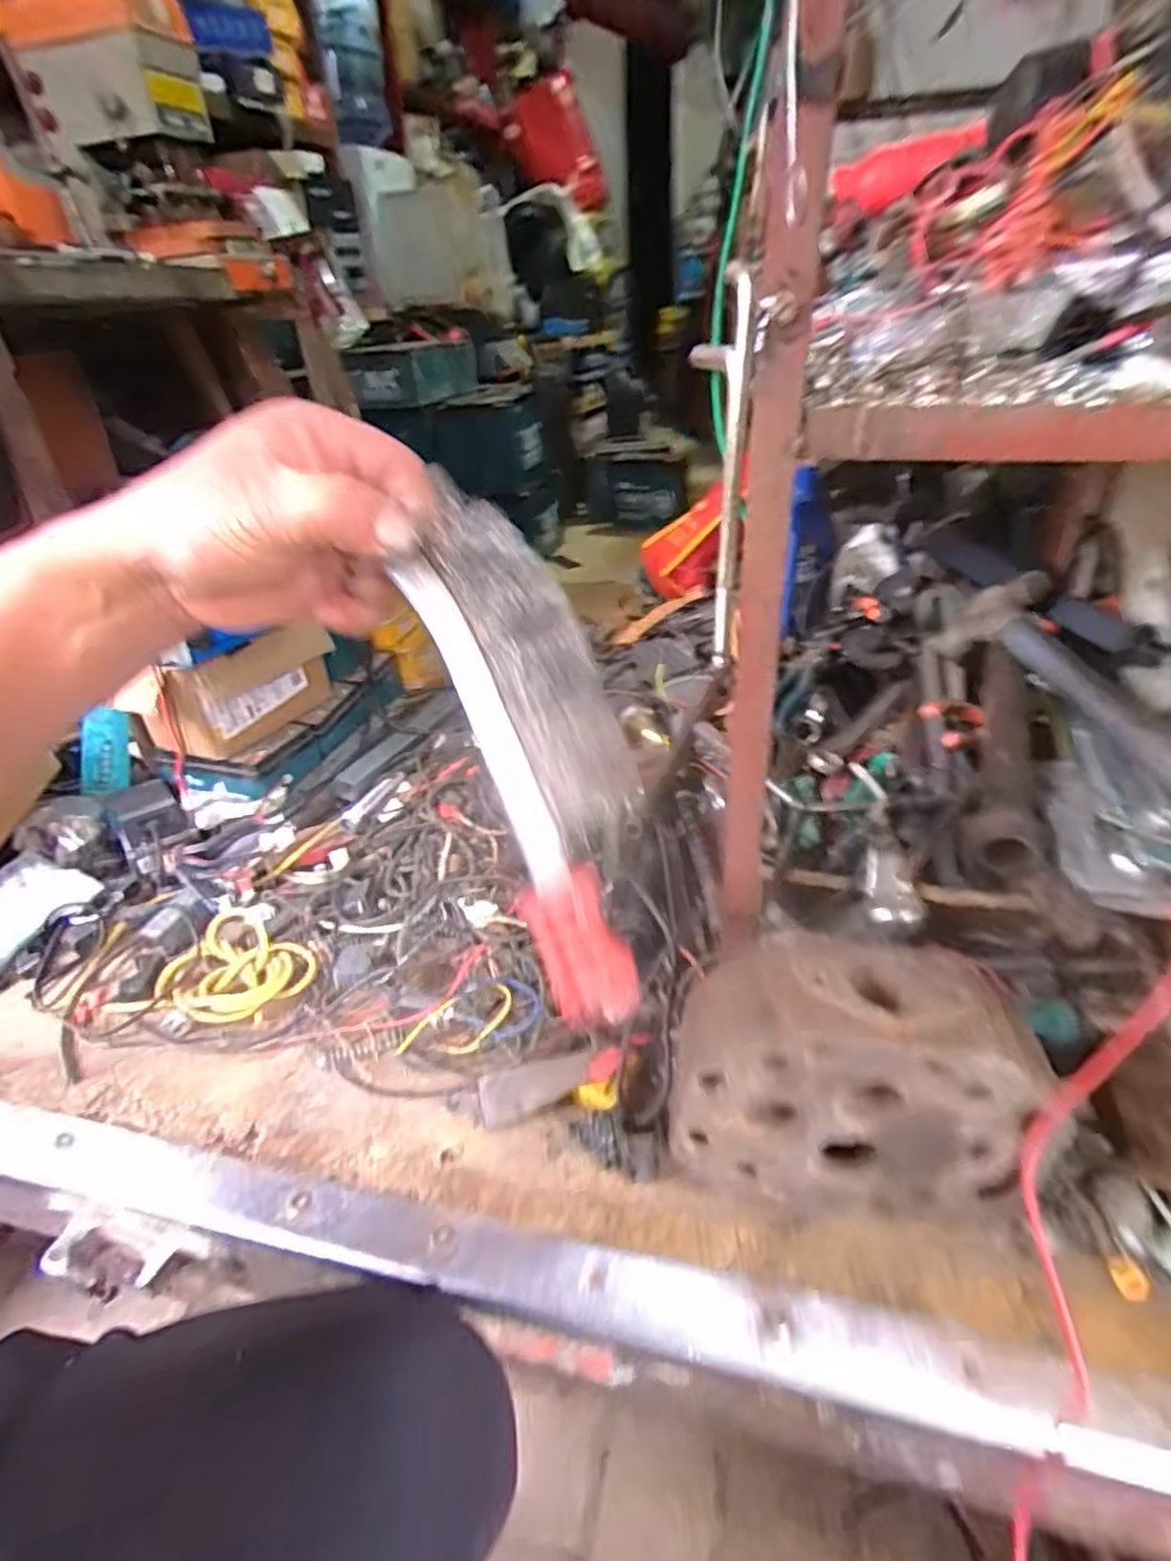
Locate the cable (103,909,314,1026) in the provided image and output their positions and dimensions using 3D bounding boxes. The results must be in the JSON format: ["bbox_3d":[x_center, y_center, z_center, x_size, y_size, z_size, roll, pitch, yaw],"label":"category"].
[{"bbox_3d":[-0.319,0.173,0.638,0.120,0.024,0.128,-3,33,2],"label":"cable"}]

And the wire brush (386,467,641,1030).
[{"bbox_3d":[-0.016,-0.015,0.249,0.059,0.185,0.020,-31,-13,32],"label":"wire brush"}]

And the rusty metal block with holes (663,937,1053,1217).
[{"bbox_3d":[0.152,0.184,0.450,0.196,0.164,0.086,1,33,8],"label":"rusty metal block with holes"}]

